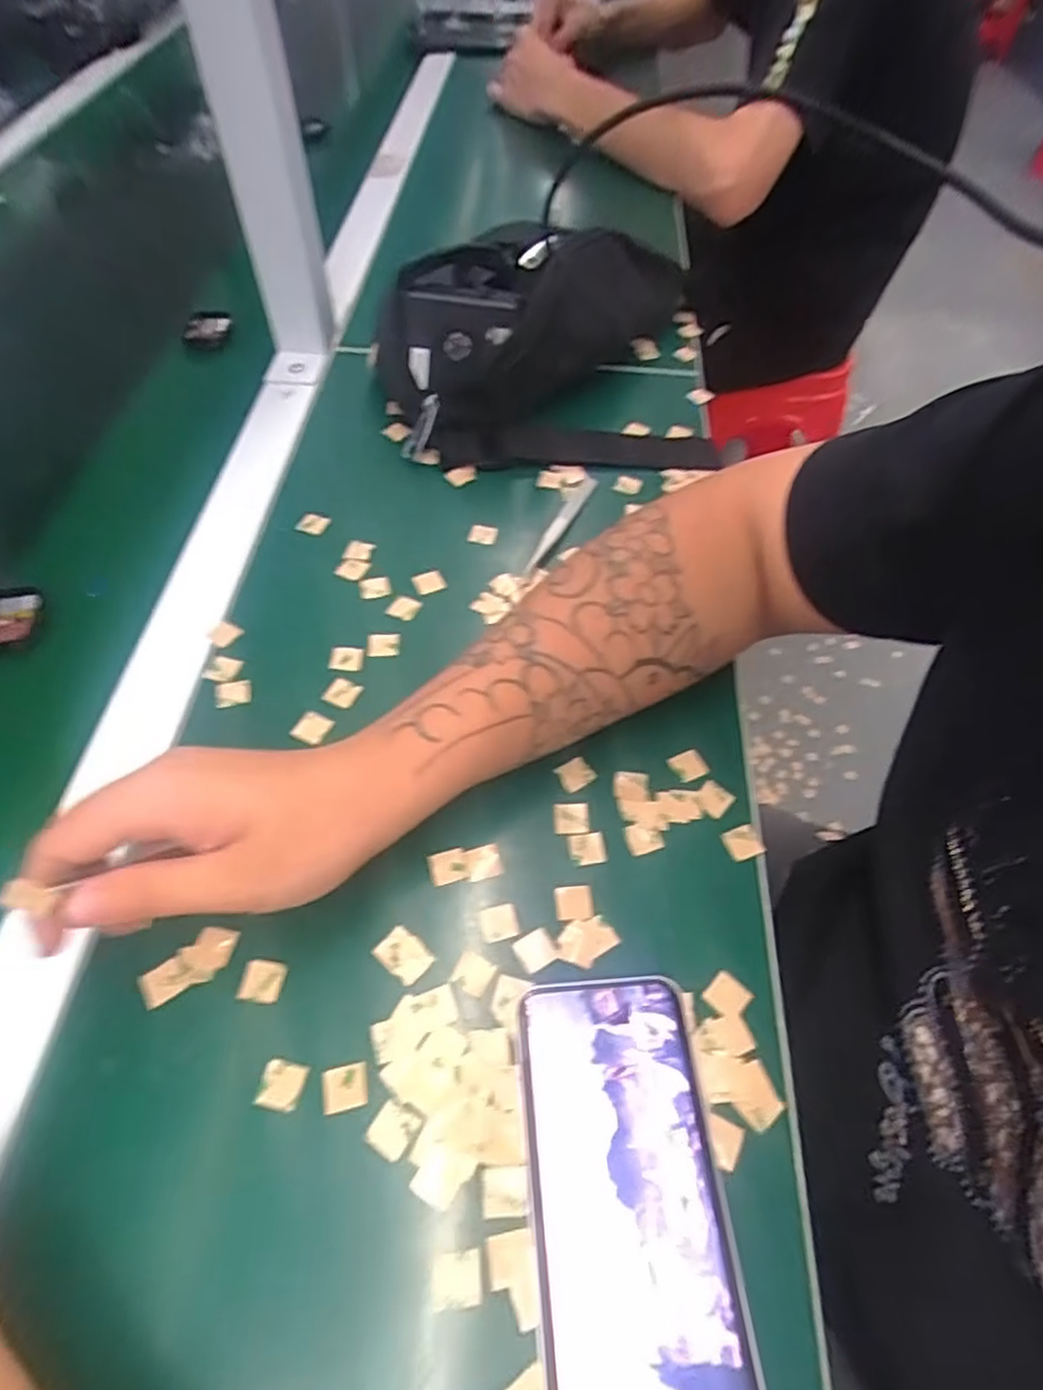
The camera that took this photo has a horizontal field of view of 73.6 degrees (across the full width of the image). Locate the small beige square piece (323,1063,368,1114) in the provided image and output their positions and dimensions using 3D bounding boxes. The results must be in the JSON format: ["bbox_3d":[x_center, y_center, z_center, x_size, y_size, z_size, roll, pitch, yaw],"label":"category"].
[{"bbox_3d":[-0.070,0.154,0.274,0.017,0.004,0.016,-11,58,-9],"label":"small beige square piece"}]

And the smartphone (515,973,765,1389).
[{"bbox_3d":[0.038,0.182,0.256,0.070,0.010,0.144,-3,57,-4],"label":"smartphone"}]

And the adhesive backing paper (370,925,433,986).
[{"bbox_3d":[-0.051,0.113,0.304,0.023,0.004,0.017,34,62,19],"label":"adhesive backing paper"}]

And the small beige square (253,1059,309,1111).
[{"bbox_3d":[-0.094,0.153,0.273,0.016,0.004,0.016,13,58,7],"label":"small beige square"}]

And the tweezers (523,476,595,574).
[{"bbox_3d":[0.027,-0.114,0.456,0.012,0.006,0.101,22,59,12],"label":"tweezers"}]

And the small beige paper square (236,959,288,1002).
[{"bbox_3d":[-0.110,0.122,0.296,0.017,0.006,0.015,10,57,5],"label":"small beige paper square"}]

